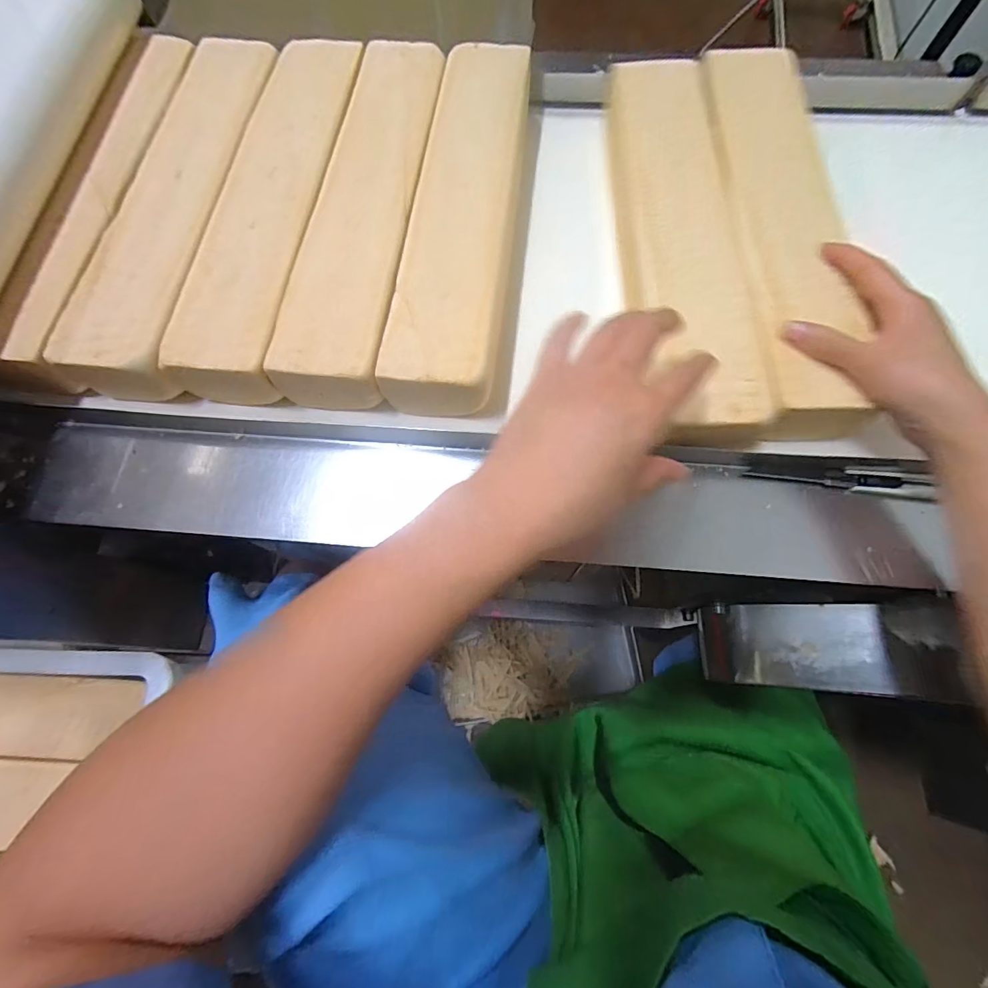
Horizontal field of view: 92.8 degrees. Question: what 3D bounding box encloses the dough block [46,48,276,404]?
[{"bbox_3d":[-0.257,-0.245,0.406,0.086,0.057,0.352,6,69,3],"label":"dough block"}]

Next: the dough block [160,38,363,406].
[{"bbox_3d":[-0.178,-0.247,0.399,0.085,0.048,0.367,6,71,4],"label":"dough block"}]

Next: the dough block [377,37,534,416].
[{"bbox_3d":[-0.022,-0.230,0.393,0.082,0.054,0.366,7,71,4],"label":"dough block"}]

